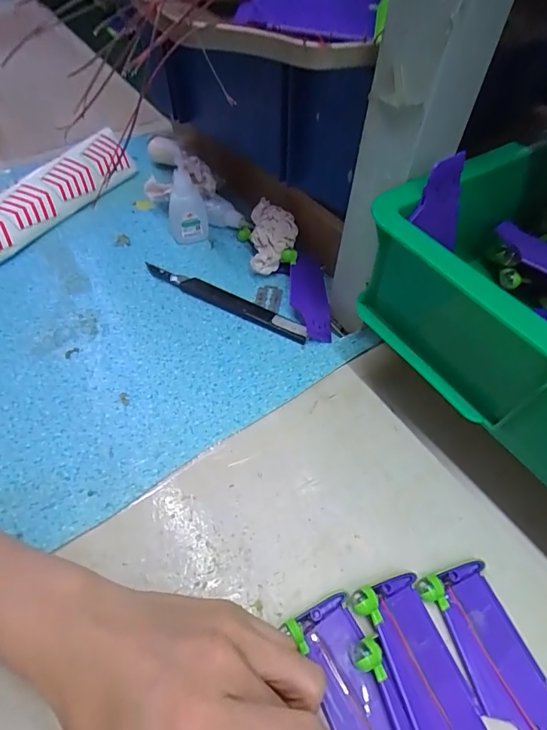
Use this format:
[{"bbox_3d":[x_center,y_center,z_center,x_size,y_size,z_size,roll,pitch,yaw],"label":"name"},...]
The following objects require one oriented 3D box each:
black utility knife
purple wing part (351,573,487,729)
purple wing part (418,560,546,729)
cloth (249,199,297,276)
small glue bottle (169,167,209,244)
[{"bbox_3d":[-0.043,-0.057,0.367,0.159,0.011,0.015,26,57,17],"label":"black utility knife"},{"bbox_3d":[0.076,0.154,0.212,0.037,0.017,0.088,-18,55,-14],"label":"purple wing part"},{"bbox_3d":[0.116,0.153,0.221,0.041,0.006,0.088,-14,55,-12],"label":"purple wing part"},{"bbox_3d":[-0.004,-0.111,0.386,0.043,0.046,0.053,14,54,9],"label":"cloth"},{"bbox_3d":[-0.085,-0.156,0.411,0.037,0.064,0.041,-9,54,-8],"label":"small glue bottle"}]

